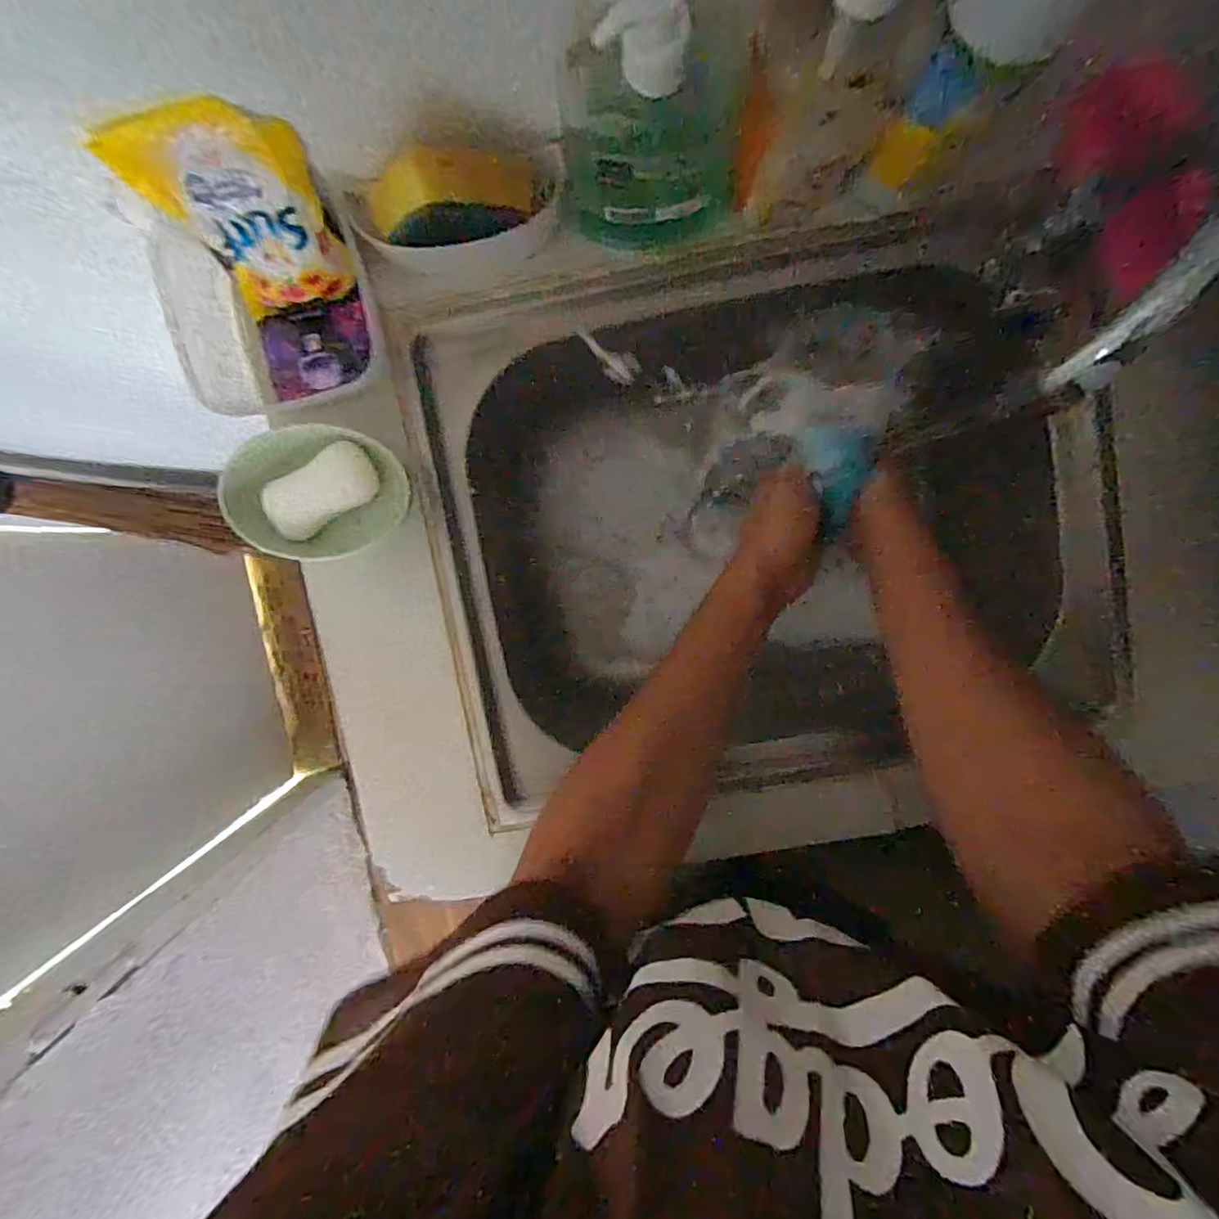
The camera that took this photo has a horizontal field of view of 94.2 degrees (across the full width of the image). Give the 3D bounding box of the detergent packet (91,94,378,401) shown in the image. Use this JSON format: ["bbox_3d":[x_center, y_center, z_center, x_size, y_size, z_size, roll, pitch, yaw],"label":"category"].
[{"bbox_3d":[-0.212,-0.220,0.353,0.093,0.157,0.044,-17,62,-1],"label":"detergent packet"}]

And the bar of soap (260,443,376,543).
[{"bbox_3d":[-0.199,-0.083,0.392,0.076,0.021,0.040,-31,96,4],"label":"bar of soap"}]

